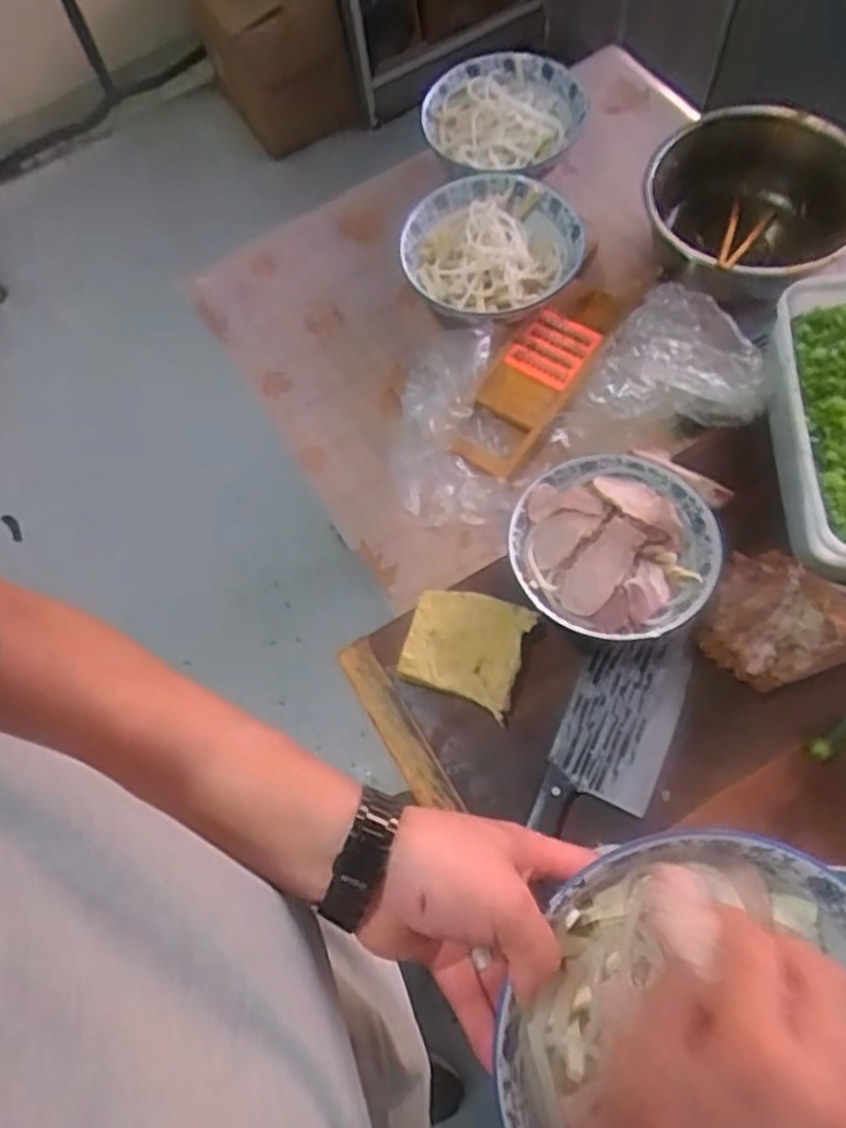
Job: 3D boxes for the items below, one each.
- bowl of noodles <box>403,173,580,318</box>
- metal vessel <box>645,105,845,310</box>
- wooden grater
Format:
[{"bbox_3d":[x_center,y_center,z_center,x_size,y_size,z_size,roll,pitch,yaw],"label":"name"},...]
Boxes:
[{"bbox_3d":[0.086,-0.376,0.901,0.206,0.074,0.201,-1,66,2],"label":"bowl of noodles"},{"bbox_3d":[0.386,-0.410,0.881,0.235,0.122,0.246,-1,66,2],"label":"metal vessel"},{"bbox_3d":[0.134,-0.221,0.861,0.096,0.028,0.292,29,71,15],"label":"wooden grater"}]

